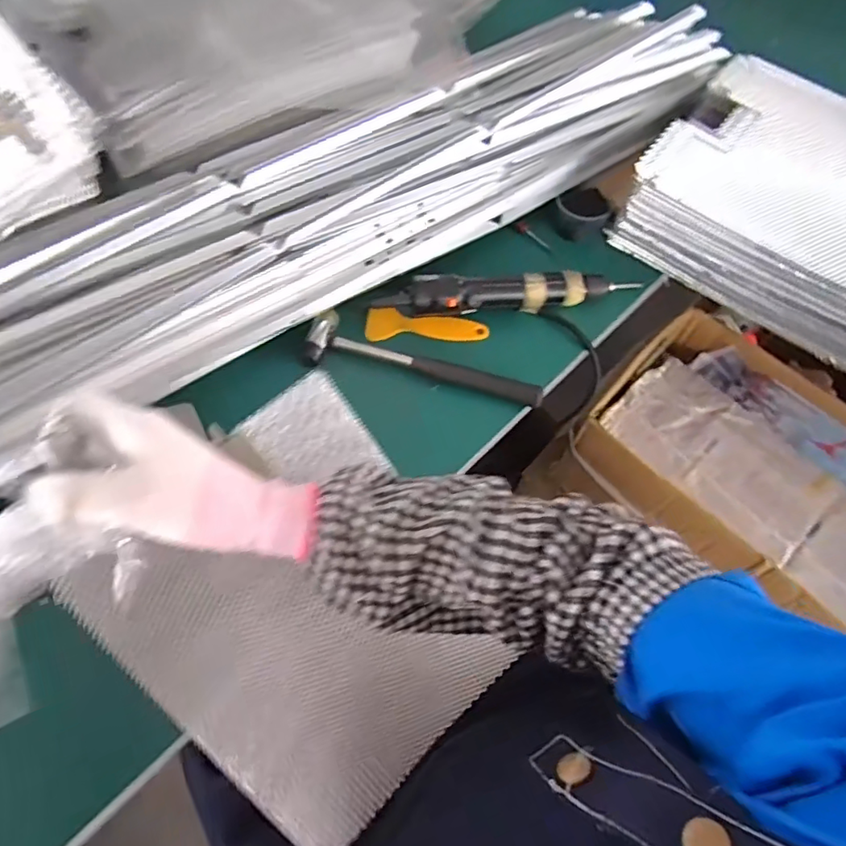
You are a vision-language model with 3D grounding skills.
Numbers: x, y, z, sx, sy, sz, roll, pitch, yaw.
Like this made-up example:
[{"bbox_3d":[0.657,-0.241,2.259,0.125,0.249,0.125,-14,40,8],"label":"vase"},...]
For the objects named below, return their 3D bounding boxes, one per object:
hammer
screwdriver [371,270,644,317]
[{"bbox_3d":[0.001,-0.065,0.581,0.247,0.028,0.060,11,63,5],"label":"hammer"},{"bbox_3d":[0.094,-0.136,0.601,0.294,0.050,0.035,-7,63,-4],"label":"screwdriver"}]

